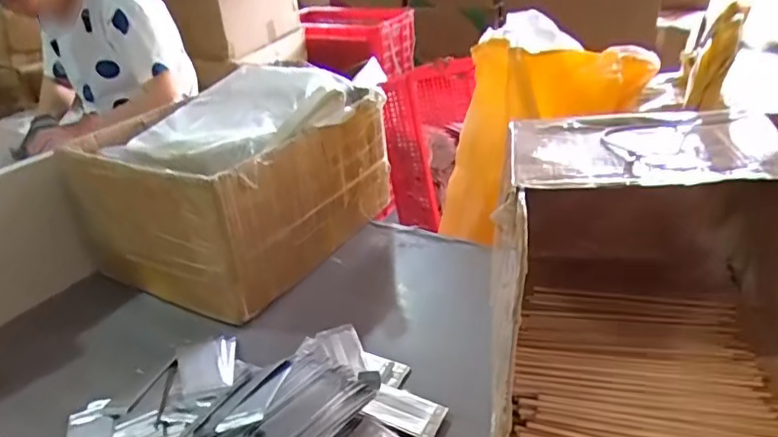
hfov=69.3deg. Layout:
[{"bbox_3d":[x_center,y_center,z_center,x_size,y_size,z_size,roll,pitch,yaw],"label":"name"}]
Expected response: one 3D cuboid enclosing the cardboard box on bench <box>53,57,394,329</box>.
[{"bbox_3d":[-0.231,-0.068,0.885,0.310,0.226,0.398,12,33,26],"label":"cardboard box on bench"}]

